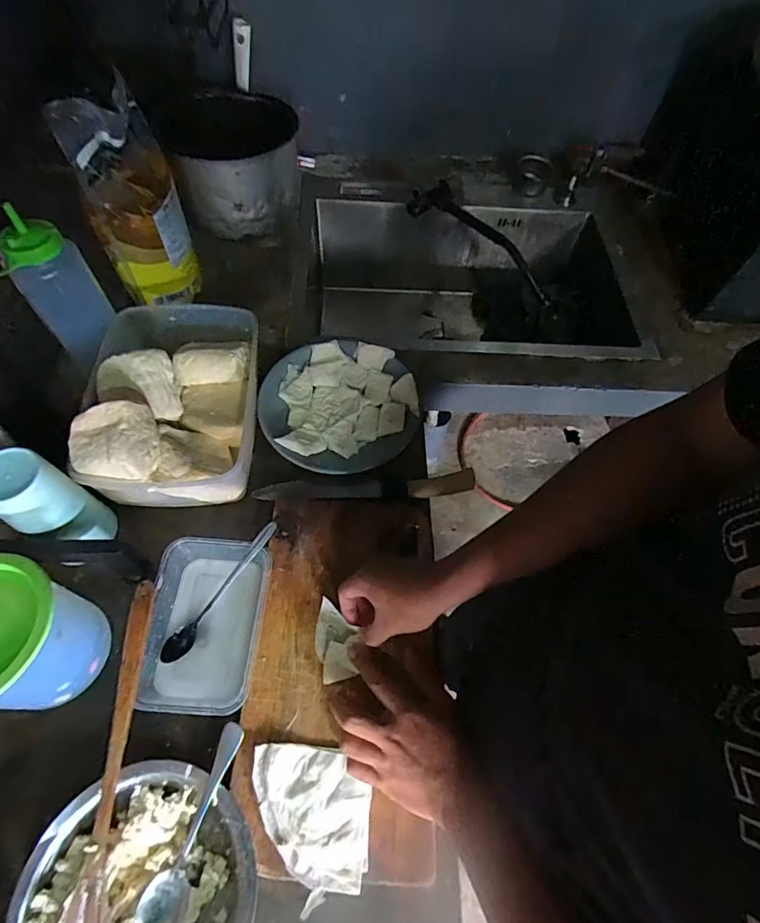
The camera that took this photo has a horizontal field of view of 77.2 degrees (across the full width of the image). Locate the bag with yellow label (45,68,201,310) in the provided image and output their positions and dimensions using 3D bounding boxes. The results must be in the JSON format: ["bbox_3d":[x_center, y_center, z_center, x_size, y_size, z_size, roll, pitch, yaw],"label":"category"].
[{"bbox_3d":[-0.330,-0.346,0.639,0.113,0.248,0.113,-22,64,-15],"label":"bag with yellow label"}]

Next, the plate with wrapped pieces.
[{"bbox_3d":[-0.055,-0.079,0.659,0.210,0.036,0.200,1,61,-2],"label":"plate with wrapped pieces"}]

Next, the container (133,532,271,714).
[{"bbox_3d":[-0.183,0.173,0.510,0.113,0.050,0.168,3,61,-1],"label":"container"}]

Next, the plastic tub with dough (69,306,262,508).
[{"bbox_3d":[-0.255,-0.086,0.585,0.185,0.108,0.260,-3,61,-5],"label":"plastic tub with dough"}]

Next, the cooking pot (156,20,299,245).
[{"bbox_3d":[-0.244,-0.505,0.819,0.206,0.154,0.204,-12,62,-10],"label":"cooking pot"}]

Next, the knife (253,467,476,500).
[{"bbox_3d":[-0.015,0.033,0.610,0.279,0.013,0.035,-4,61,-5],"label":"knife"}]

